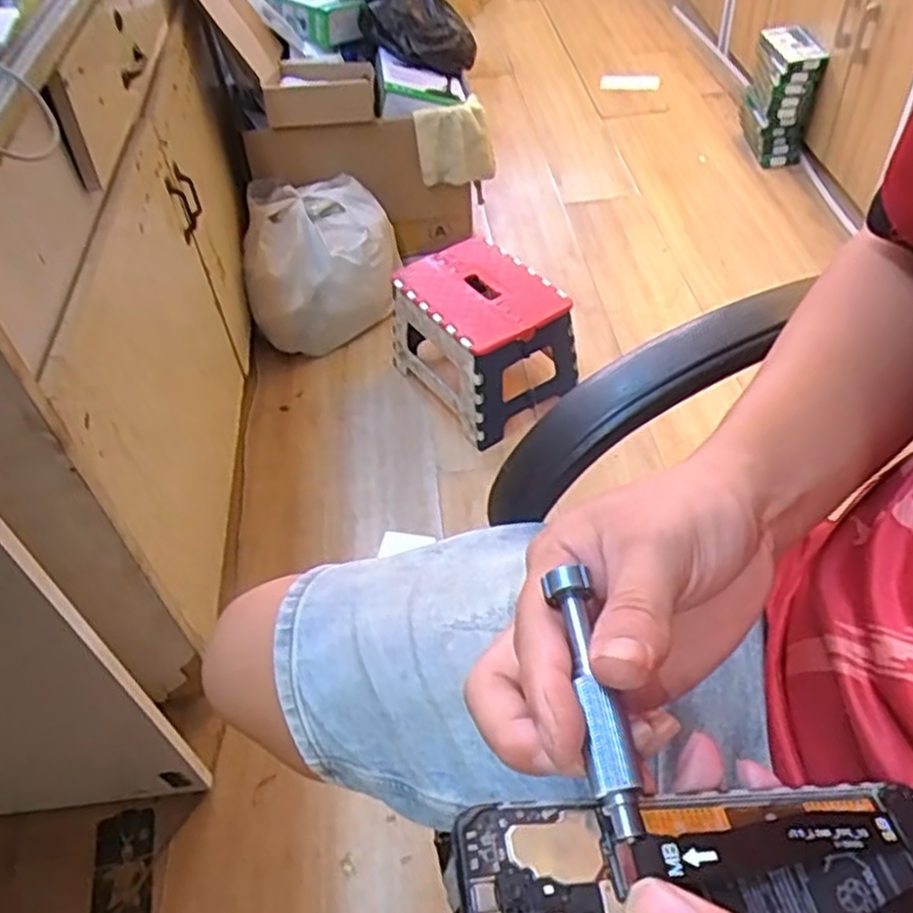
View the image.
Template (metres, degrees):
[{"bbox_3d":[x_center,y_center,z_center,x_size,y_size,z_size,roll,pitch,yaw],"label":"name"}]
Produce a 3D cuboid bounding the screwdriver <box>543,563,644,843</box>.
[{"bbox_3d":[0.043,0.075,0.245,0.012,0.015,0.081,-10,56,-2],"label":"screwdriver"}]

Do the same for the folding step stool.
[{"bbox_3d":[0.047,-0.212,1.397,0.215,0.237,0.285,-28,52,-20],"label":"folding step stool"}]

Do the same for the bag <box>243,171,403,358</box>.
[{"bbox_3d":[-0.265,-0.388,1.552,0.295,0.224,0.286,-9,48,-4],"label":"bag"}]

